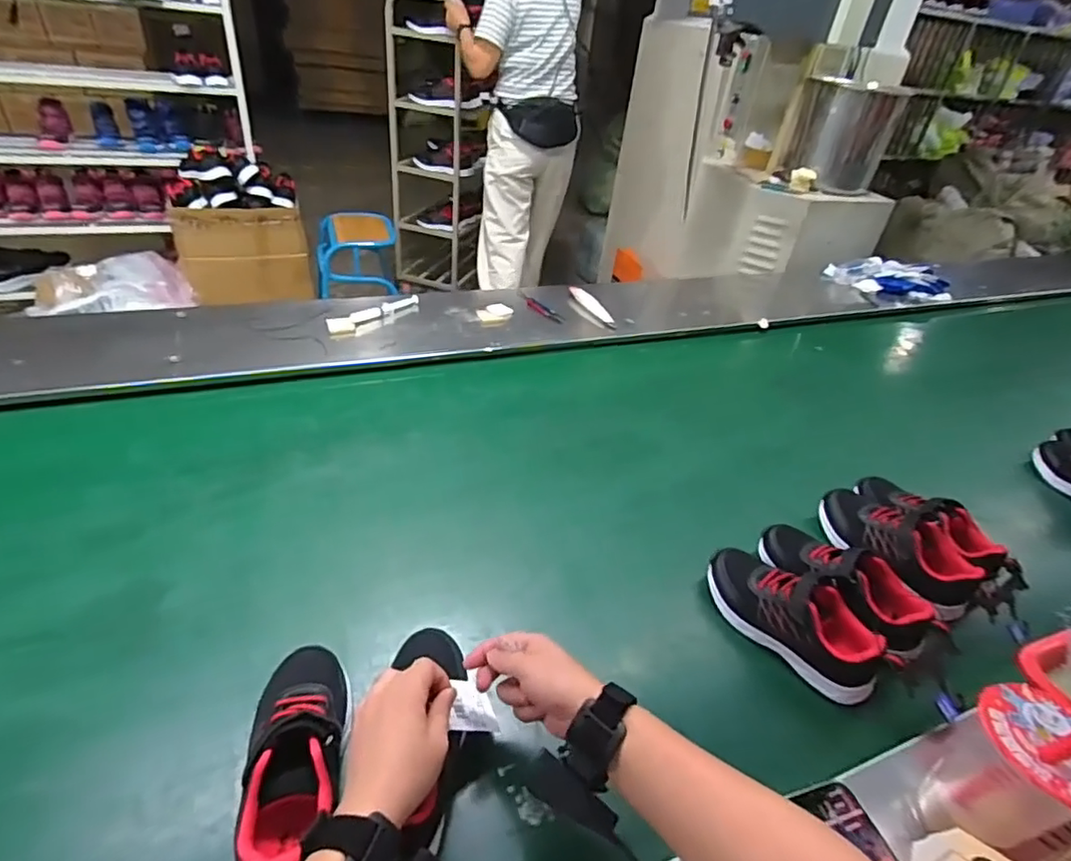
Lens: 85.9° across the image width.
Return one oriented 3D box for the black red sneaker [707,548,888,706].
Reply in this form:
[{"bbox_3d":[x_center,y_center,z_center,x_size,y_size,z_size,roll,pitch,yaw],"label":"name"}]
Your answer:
[{"bbox_3d":[0.270,0.196,0.611,0.192,0.070,0.087,33,44,29],"label":"black red sneaker"}]

